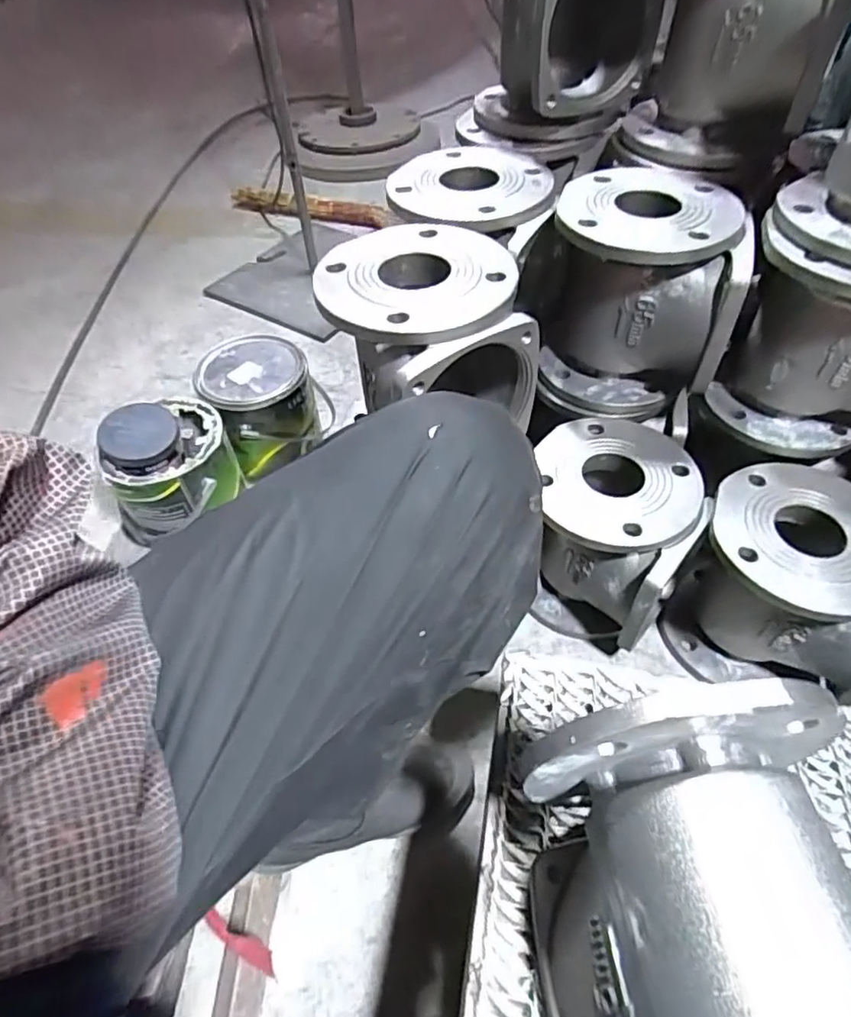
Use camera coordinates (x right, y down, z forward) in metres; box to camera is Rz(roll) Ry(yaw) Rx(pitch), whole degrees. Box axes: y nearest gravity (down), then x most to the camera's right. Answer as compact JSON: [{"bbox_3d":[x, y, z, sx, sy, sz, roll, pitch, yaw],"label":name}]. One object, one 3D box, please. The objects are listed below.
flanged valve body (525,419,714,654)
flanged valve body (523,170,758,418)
[{"bbox_3d":[0.206,0.027,0.697,0.173,0.193,0.188,-2,51,2],"label":"flanged valve body"},{"bbox_3d":[0.218,-0.228,0.661,0.189,0.201,0.155,5,51,8],"label":"flanged valve body"}]

